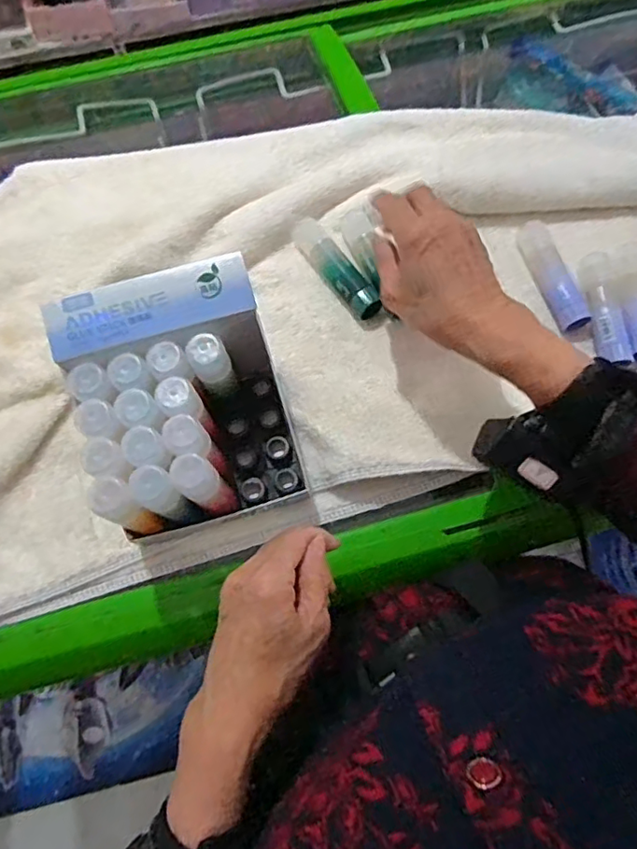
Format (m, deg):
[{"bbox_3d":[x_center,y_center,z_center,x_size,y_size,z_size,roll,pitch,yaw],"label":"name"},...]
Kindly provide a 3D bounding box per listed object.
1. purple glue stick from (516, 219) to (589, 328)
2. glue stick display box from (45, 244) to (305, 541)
[{"bbox_3d":[0.190,-0.124,0.475,0.023,0.020,0.099,-15,76,-4],"label":"purple glue stick"},{"bbox_3d":[-0.085,-0.010,0.384,0.124,0.101,0.144,-17,76,-5],"label":"glue stick display box"}]

